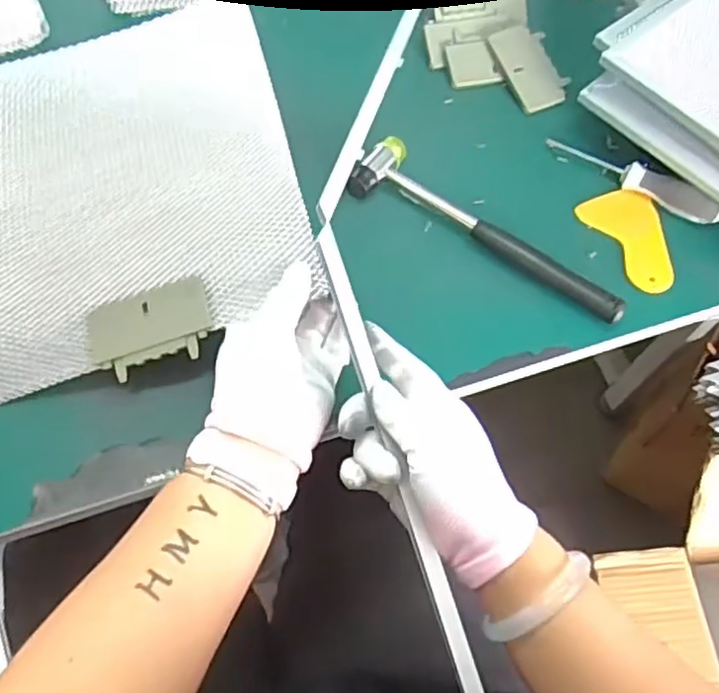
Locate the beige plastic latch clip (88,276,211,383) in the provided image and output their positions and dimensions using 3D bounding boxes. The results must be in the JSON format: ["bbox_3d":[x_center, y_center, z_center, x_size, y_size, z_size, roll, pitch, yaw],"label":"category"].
[{"bbox_3d":[-0.145,-0.013,0.475,0.086,0.005,0.057,-18,70,4],"label":"beige plastic latch clip"}]

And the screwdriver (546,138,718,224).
[{"bbox_3d":[0.241,-0.149,0.600,0.155,0.024,0.029,34,66,13],"label":"screwdriver"}]

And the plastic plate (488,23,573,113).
[{"bbox_3d":[0.162,-0.264,0.649,0.053,0.006,0.087,-20,79,-9],"label":"plastic plate"}]

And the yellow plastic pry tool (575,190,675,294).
[{"bbox_3d":[0.236,-0.093,0.581,0.061,0.011,0.098,-26,67,-16],"label":"yellow plastic pry tool"}]

